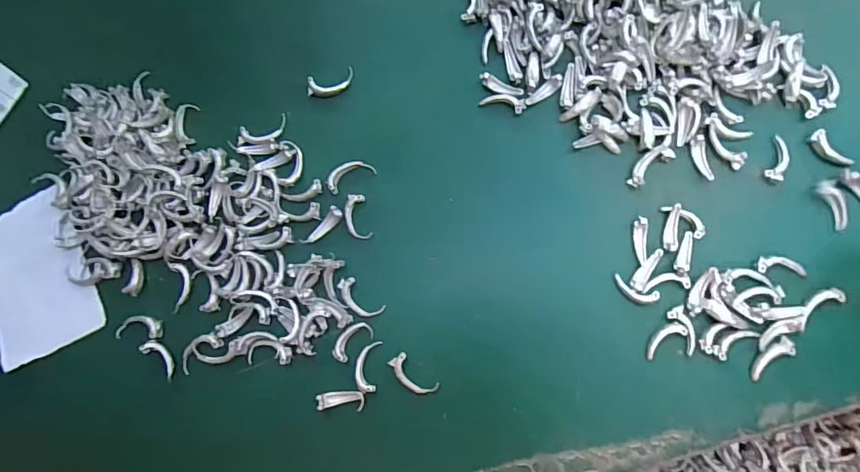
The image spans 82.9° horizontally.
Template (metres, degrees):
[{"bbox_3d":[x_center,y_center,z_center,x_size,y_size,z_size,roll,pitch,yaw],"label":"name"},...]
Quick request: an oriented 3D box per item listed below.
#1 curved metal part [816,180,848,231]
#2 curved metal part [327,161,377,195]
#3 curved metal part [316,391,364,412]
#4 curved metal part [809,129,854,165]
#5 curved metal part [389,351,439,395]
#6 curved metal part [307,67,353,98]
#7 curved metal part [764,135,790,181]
[{"bbox_3d":[0.169,-0.013,0.202,0.009,0.005,0.021,-20,80,4],"label":"curved metal part"},{"bbox_3d":[-0.037,-0.029,0.226,0.023,0.004,0.011,-20,82,3],"label":"curved metal part"},{"bbox_3d":[-0.039,0.072,0.213,0.020,0.008,0.007,-1,82,7],"label":"curved metal part"},{"bbox_3d":[0.169,-0.036,0.205,0.008,0.004,0.020,-38,81,0],"label":"curved metal part"},{"bbox_3d":[-0.008,0.061,0.212,0.023,0.006,0.010,39,88,9],"label":"curved metal part"},{"bbox_3d":[-0.048,-0.073,0.235,0.023,0.005,0.012,-18,81,4],"label":"curved metal part"},{"bbox_3d":[0.150,-0.033,0.208,0.008,0.004,0.019,20,86,8],"label":"curved metal part"}]

